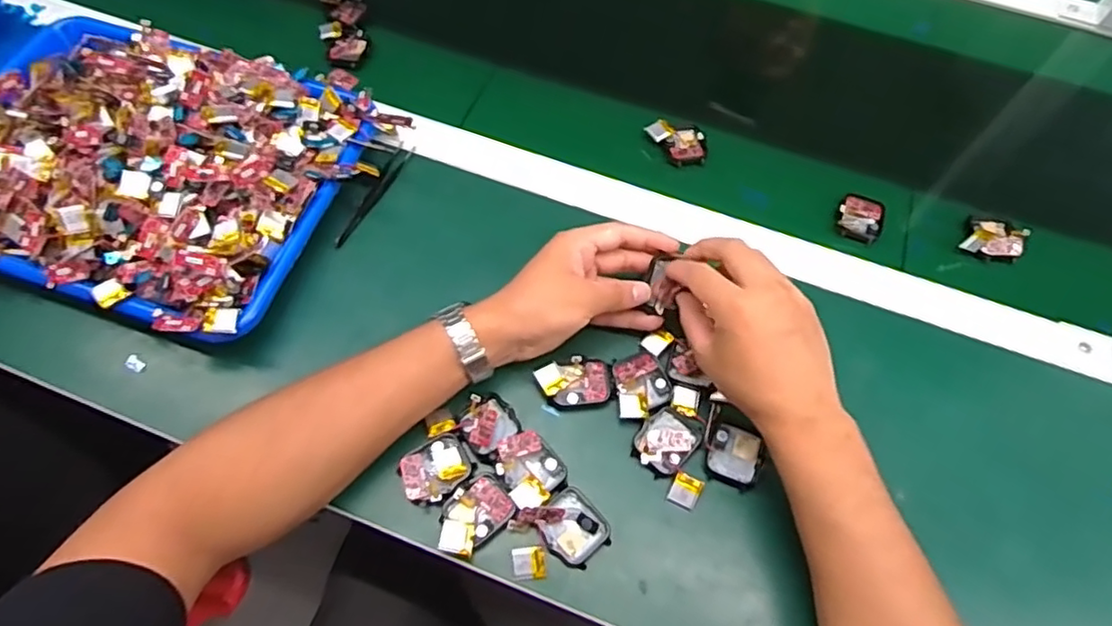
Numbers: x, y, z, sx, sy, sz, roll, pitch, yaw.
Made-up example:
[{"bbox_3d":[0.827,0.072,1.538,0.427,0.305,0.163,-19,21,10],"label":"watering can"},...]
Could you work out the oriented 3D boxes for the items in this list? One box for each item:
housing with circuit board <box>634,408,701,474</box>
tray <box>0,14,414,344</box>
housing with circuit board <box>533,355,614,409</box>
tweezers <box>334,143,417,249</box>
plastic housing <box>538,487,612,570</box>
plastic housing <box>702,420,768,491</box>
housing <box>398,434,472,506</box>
[{"bbox_3d":[0.078,0.092,0.445,0.039,0.011,0.044,40,68,16],"label":"housing with circuit board"},{"bbox_3d":[-0.340,-0.135,0.500,0.340,0.067,0.259,16,63,6],"label":"tray"},{"bbox_3d":[0.013,0.050,0.463,0.056,0.019,0.036,-2,63,-4],"label":"housing with circuit board"},{"bbox_3d":[-0.155,-0.104,0.542,0.014,0.012,0.118,20,64,8],"label":"tweezers"},{"bbox_3d":[0.013,0.145,0.422,0.039,0.009,0.044,-38,70,-19],"label":"plastic housing"},{"bbox_3d":[0.129,0.101,0.446,0.037,0.007,0.043,24,65,9],"label":"plastic housing"},{"bbox_3d":[-0.083,0.108,0.430,0.046,0.007,0.038,-33,69,-17],"label":"housing"}]

